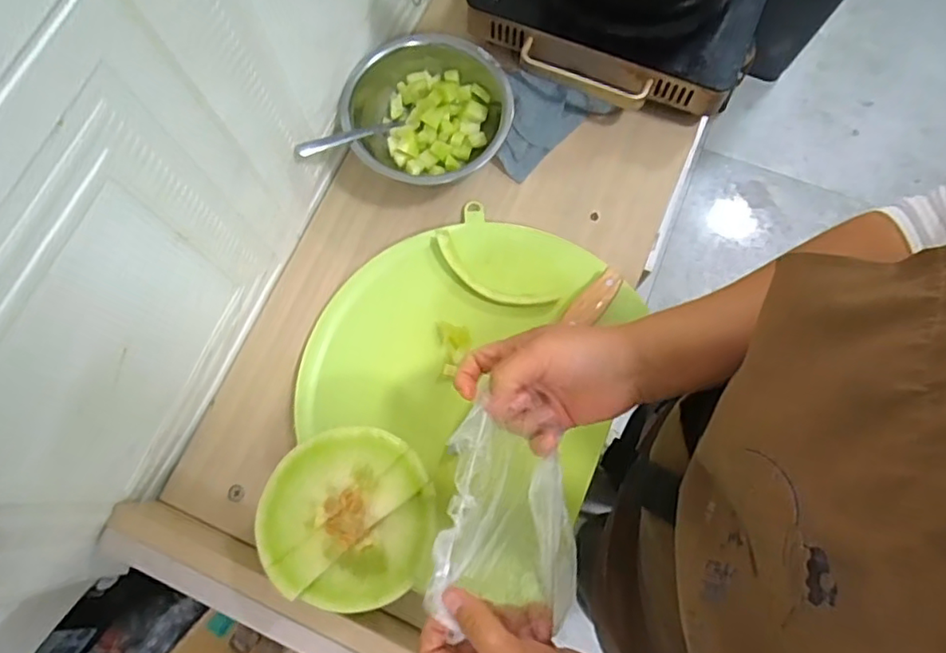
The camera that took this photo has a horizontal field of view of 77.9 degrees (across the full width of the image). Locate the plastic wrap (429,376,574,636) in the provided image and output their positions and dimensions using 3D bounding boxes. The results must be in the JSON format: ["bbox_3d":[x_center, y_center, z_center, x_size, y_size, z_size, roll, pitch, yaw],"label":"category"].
[{"bbox_3d":[0.024,0.124,0.399,0.091,0.026,0.138,5,74,3],"label":"plastic wrap"}]

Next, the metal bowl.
[{"bbox_3d":[-0.049,-0.212,0.578,0.150,0.071,0.156,0,74,1],"label":"metal bowl"}]

